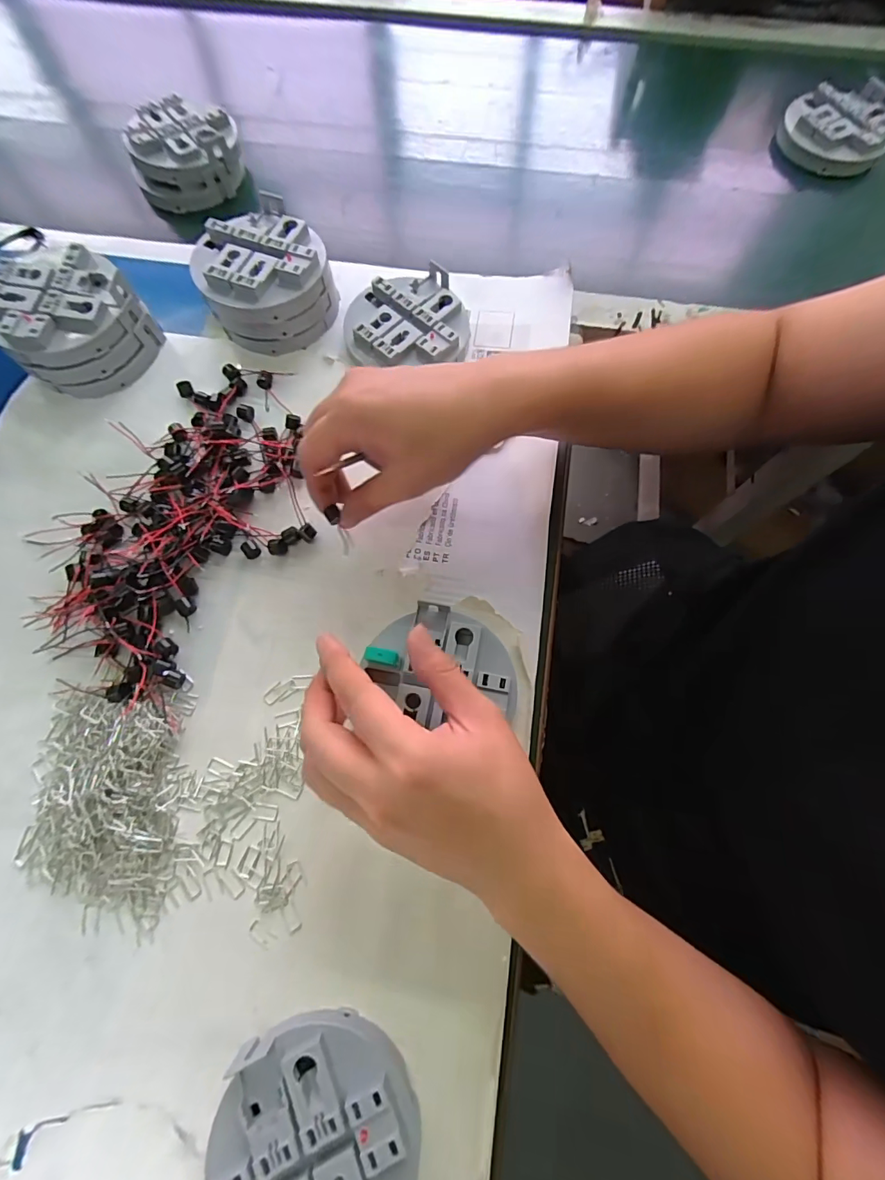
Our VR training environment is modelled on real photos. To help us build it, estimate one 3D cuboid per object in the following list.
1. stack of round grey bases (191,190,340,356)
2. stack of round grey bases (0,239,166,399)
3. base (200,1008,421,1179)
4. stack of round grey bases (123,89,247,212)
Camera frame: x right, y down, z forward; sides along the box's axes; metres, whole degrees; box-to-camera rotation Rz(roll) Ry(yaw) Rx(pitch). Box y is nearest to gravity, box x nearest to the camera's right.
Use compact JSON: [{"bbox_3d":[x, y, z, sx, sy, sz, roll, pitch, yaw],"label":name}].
[{"bbox_3d":[-0.142,-0.254,0.378,0.105,0.055,0.102,-33,76,-9],"label":"stack of round grey bases"},{"bbox_3d":[-0.294,-0.215,0.366,0.100,0.053,0.103,43,78,12],"label":"stack of round grey bases"},{"bbox_3d":[-0.063,0.277,0.230,0.099,0.024,0.095,0,73,0],"label":"base"},{"bbox_3d":[-0.248,-0.425,0.447,0.096,0.042,0.088,-10,73,-3],"label":"stack of round grey bases"}]

